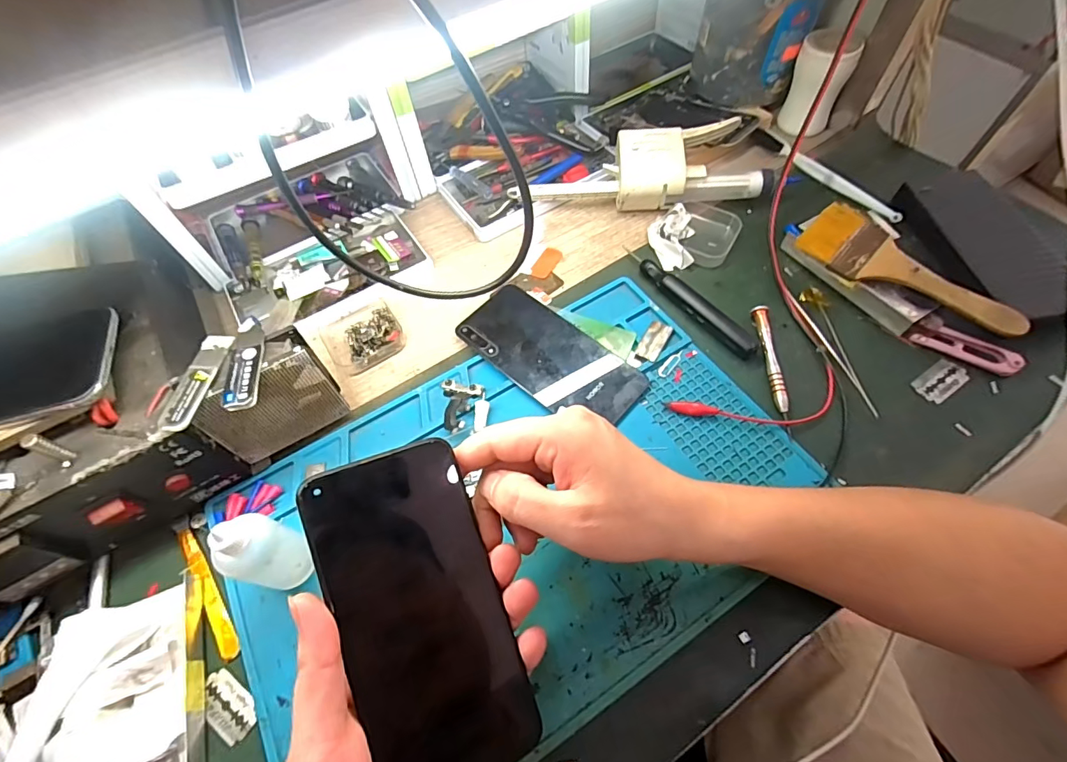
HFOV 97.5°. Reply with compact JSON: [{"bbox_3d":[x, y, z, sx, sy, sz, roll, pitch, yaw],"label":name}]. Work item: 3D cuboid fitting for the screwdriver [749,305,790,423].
[{"bbox_3d":[0.187,-0.012,0.363,0.010,0.011,0.109,0,60,3],"label":"screwdriver"}]

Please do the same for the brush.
[{"bbox_3d":[0.294,-0.084,0.371,0.063,0.012,0.162,-34,63,-13],"label":"brush"}]

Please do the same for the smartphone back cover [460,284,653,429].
[{"bbox_3d":[0.013,-0.021,0.383,0.154,0.006,0.071,38,69,22],"label":"smartphone back cover"}]

